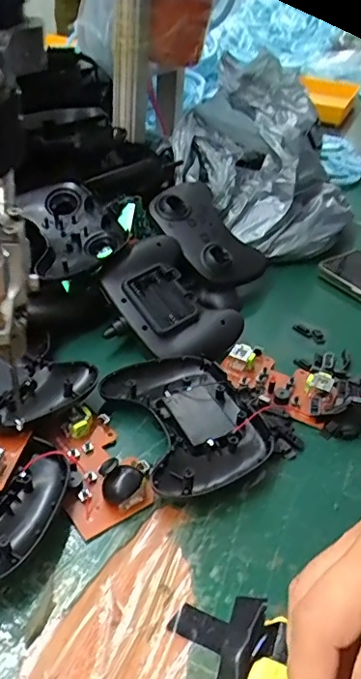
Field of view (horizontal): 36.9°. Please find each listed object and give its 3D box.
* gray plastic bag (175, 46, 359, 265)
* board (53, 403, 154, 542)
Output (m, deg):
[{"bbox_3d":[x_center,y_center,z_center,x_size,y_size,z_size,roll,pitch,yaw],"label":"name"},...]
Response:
[{"bbox_3d":[0.088,-0.198,0.590,0.192,0.143,0.174,34,45,31],"label":"gray plastic bag"},{"bbox_3d":[-0.056,0.075,0.343,0.054,0.023,0.083,-20,45,-30],"label":"board"}]

